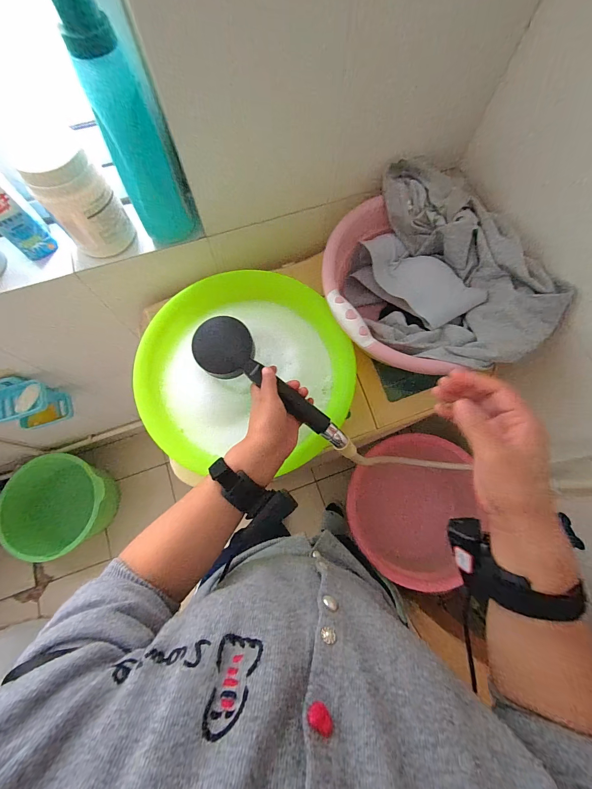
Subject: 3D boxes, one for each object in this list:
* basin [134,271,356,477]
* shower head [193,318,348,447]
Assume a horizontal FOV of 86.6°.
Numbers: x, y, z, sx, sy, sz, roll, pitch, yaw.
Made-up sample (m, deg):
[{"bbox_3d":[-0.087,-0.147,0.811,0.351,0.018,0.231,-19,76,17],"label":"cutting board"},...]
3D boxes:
[{"bbox_3d":[-0.081,-0.045,0.571,0.366,0.116,0.339,-2,76,0],"label":"basin"},{"bbox_3d":[-0.034,-0.017,0.463,0.269,0.041,0.090,37,79,8],"label":"shower head"}]

